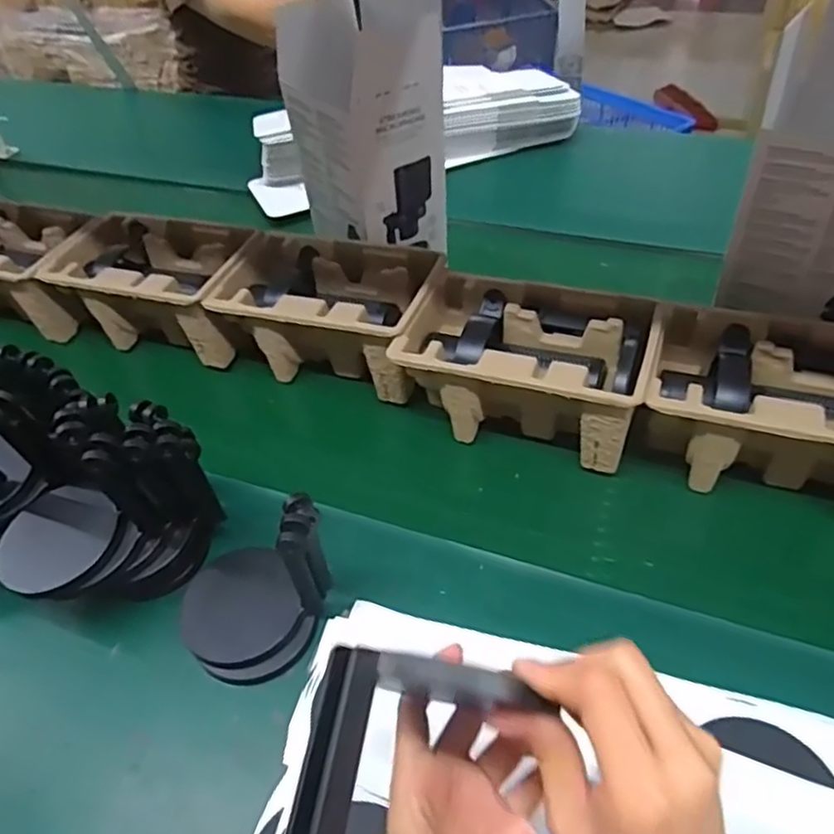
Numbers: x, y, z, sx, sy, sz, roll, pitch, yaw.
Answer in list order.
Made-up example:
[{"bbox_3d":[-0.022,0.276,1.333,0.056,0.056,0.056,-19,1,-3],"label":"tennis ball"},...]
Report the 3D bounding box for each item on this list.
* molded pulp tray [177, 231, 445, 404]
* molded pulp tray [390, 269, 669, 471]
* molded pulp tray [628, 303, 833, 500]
[{"bbox_3d":[-0.105,-0.113,0.725,0.249,0.104,0.139,12,48,18],"label":"molded pulp tray"},{"bbox_3d":[0.109,-0.042,0.647,0.224,0.116,0.144,14,48,19],"label":"molded pulp tray"},{"bbox_3d":[0.313,0.000,0.583,0.225,0.114,0.145,10,47,16],"label":"molded pulp tray"}]

